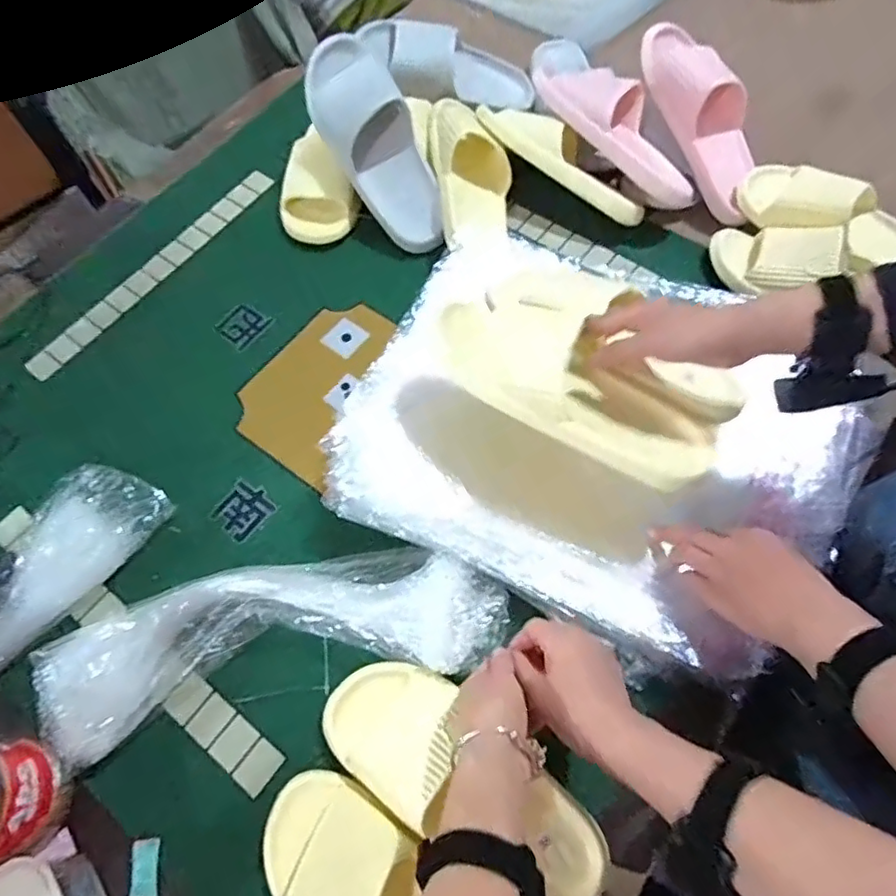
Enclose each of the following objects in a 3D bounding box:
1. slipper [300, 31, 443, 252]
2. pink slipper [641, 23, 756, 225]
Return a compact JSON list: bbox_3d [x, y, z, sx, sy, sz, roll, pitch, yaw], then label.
[{"bbox_3d":[-0.088,-0.372,0.748,0.096,0.065,0.275,-31,100,-13],"label":"slipper"},{"bbox_3d":[0.330,-0.416,0.765,0.092,0.068,0.260,-24,93,-11],"label":"pink slipper"}]

